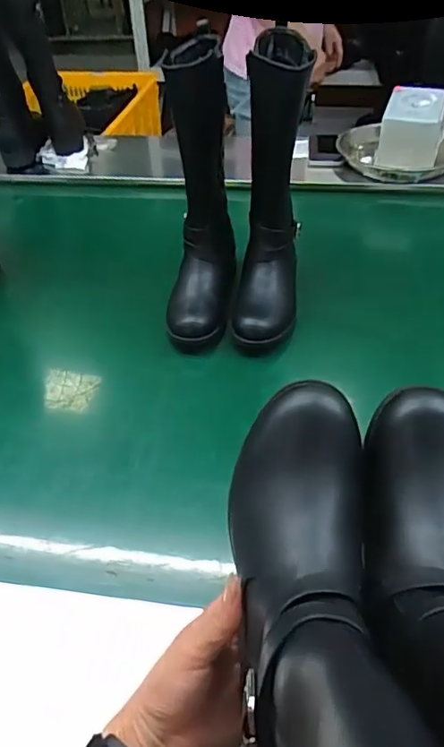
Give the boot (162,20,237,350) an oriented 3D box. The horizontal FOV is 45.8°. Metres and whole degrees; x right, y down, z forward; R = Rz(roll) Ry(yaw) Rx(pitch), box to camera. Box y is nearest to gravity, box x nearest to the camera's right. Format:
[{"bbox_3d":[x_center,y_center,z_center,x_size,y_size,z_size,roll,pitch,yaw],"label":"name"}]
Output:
[{"bbox_3d":[-0.030,-0.236,0.707,0.088,0.314,0.269,1,44,4],"label":"boot"}]

